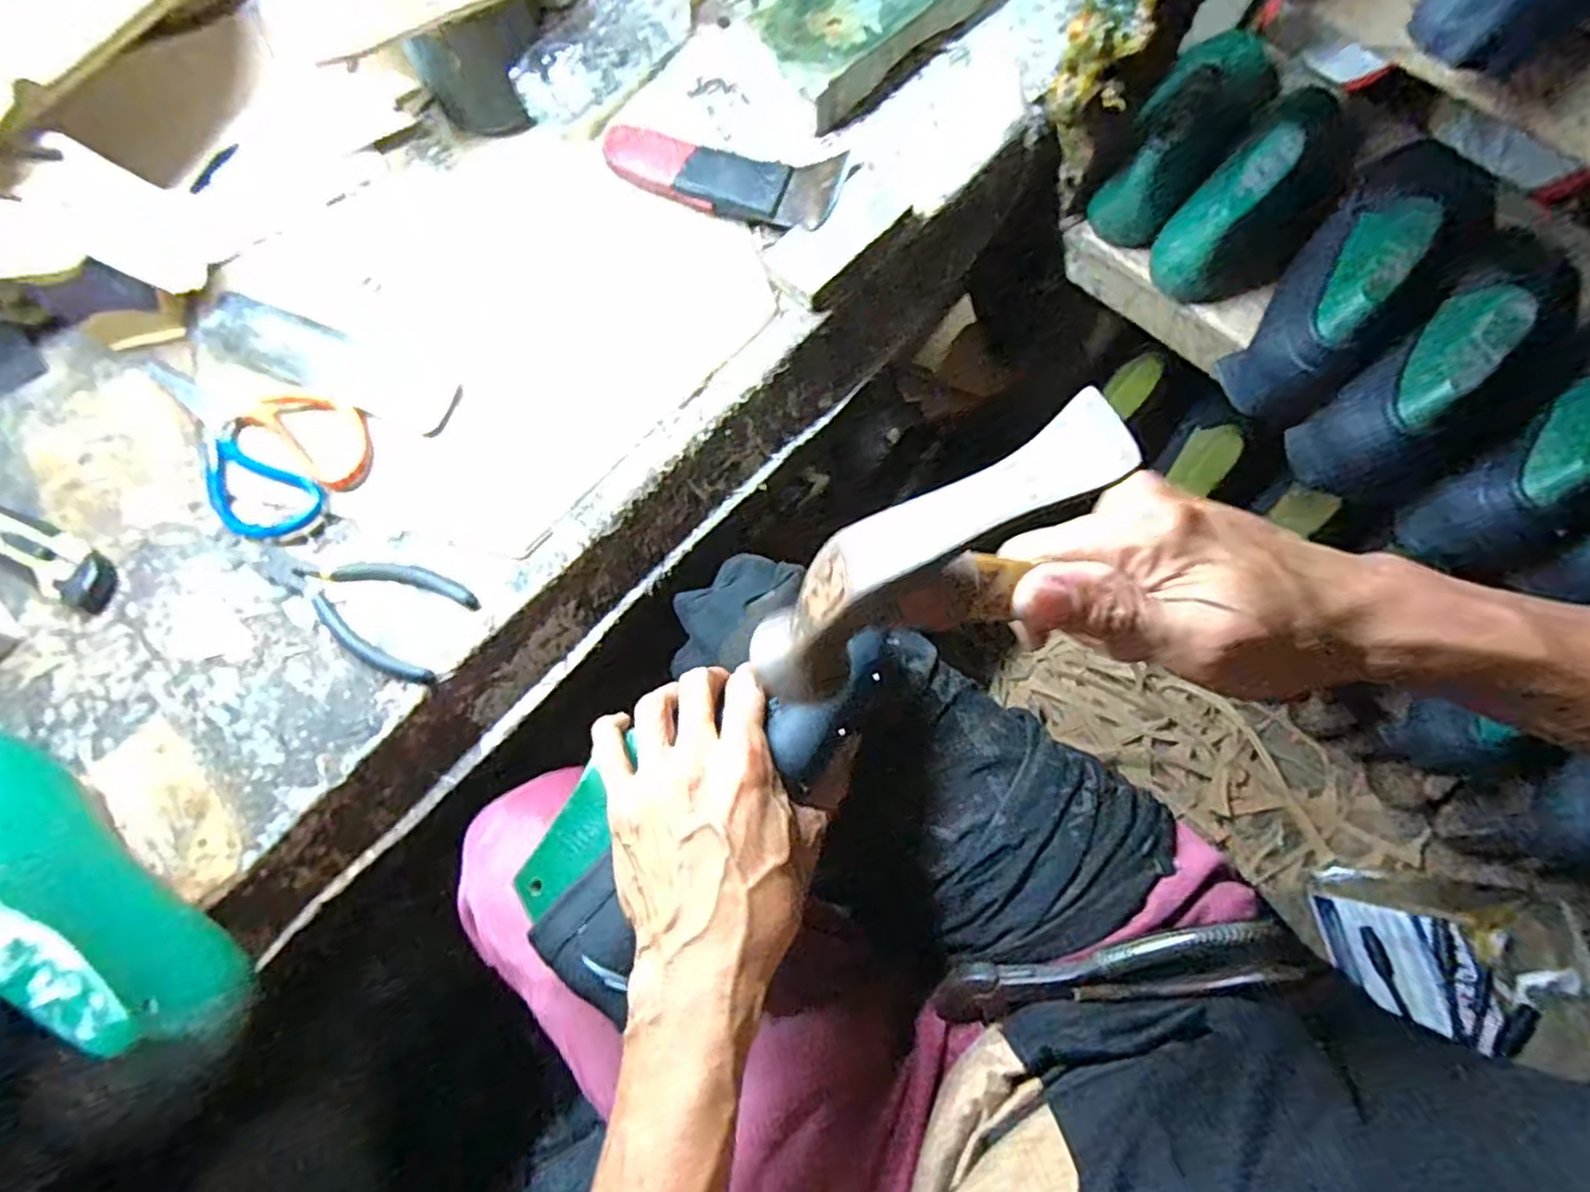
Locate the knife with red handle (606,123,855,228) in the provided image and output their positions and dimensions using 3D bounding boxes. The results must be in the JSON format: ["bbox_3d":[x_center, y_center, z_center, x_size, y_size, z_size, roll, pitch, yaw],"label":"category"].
[{"bbox_3d":[-0.055,-0.308,0.521,0.175,0.024,0.064,18,75,6],"label":"knife with red handle"}]

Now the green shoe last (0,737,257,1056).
[{"bbox_3d":[-0.407,0.141,0.376,0.262,0.102,0.074,22,76,6],"label":"green shoe last"}]

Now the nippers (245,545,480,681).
[{"bbox_3d":[-0.283,-0.002,0.450,0.156,0.010,0.065,24,76,7],"label":"nippers"}]

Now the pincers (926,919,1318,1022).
[{"bbox_3d":[0.174,0.214,0.402,0.197,0.027,0.032,-19,75,18],"label":"pincers"}]

